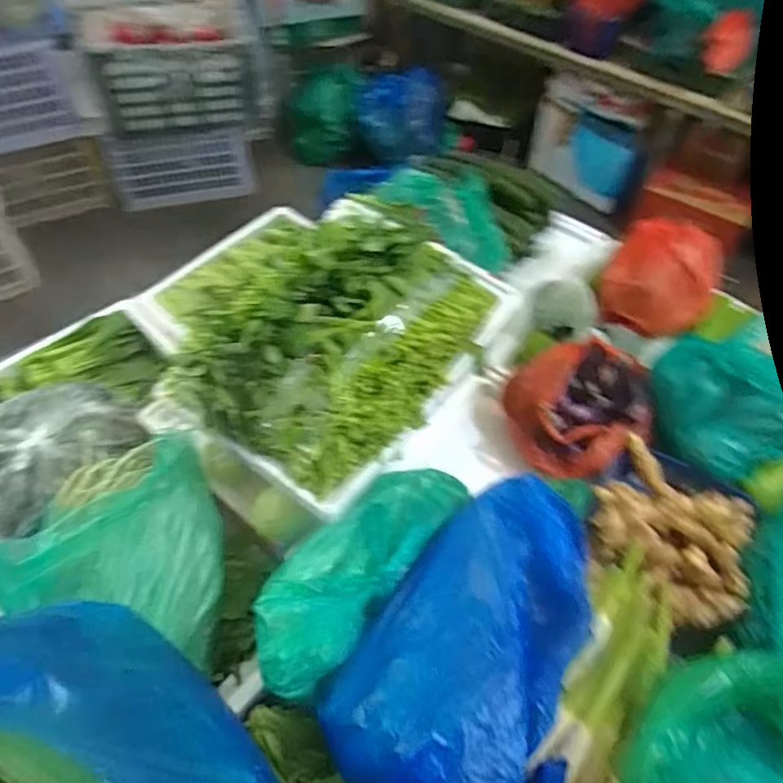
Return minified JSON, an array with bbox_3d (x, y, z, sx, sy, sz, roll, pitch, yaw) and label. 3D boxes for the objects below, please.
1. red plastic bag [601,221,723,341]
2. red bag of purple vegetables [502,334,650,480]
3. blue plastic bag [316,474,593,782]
[{"bbox_3d":[0.591,-0.239,1.280,0.235,0.202,0.139,11,54,6],"label":"red plastic bag"},{"bbox_3d":[0.360,0.026,1.150,0.252,0.163,0.268,2,54,-1],"label":"red bag of purple vegetables"},{"bbox_3d":[0.119,0.320,0.816,0.309,0.130,0.464,20,56,12],"label":"blue plastic bag"}]

